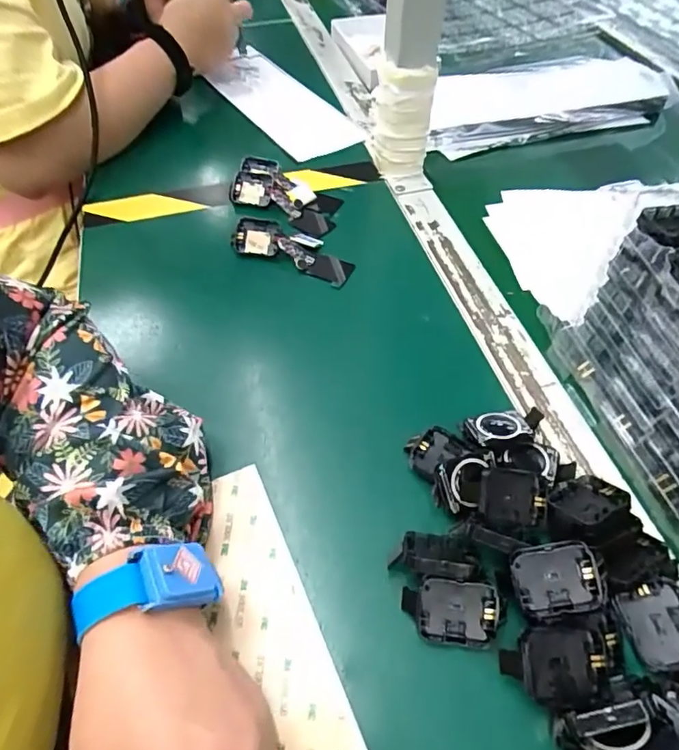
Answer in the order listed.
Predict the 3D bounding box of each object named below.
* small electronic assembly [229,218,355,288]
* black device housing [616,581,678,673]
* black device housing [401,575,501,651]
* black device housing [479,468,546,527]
[{"bbox_3d":[-0.042,-0.113,0.466,0.111,0.022,0.043,23,55,0],"label":"small electronic assembly"},{"bbox_3d":[0.175,0.130,0.270,0.054,0.017,0.037,-9,53,-7],"label":"black device housing"},{"bbox_3d":[0.059,0.124,0.274,0.048,0.014,0.034,6,86,1],"label":"black device housing"},{"bbox_3d":[0.101,0.073,0.304,0.039,0.008,0.033,6,84,-4],"label":"black device housing"}]

